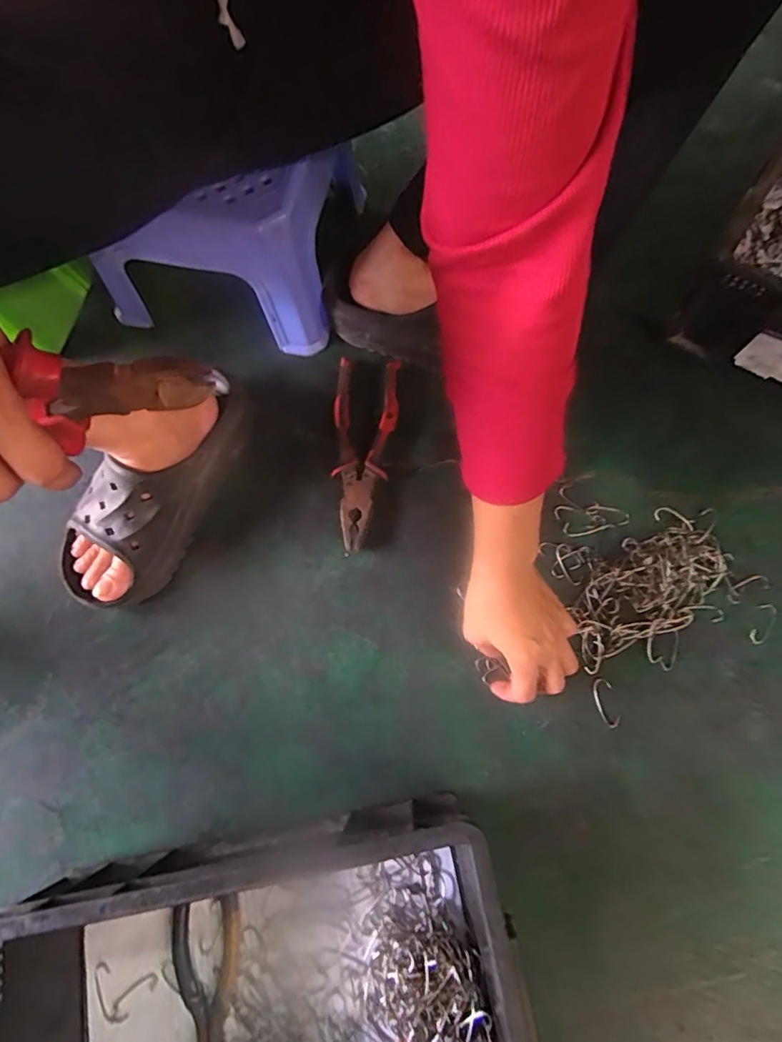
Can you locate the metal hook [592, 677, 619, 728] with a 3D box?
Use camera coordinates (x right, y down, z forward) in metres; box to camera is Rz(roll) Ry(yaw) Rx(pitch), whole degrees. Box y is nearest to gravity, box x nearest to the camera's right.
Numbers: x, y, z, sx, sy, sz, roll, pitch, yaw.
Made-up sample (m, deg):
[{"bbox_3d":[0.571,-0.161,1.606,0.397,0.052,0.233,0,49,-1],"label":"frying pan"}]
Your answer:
[{"bbox_3d":[0.188,0.159,0.467,0.016,0.004,0.042,-9,74,-1],"label":"metal hook"}]

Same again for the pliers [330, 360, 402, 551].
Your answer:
[{"bbox_3d":[-0.029,-0.068,0.528,0.061,0.023,0.199,4,74,3],"label":"pliers"}]

